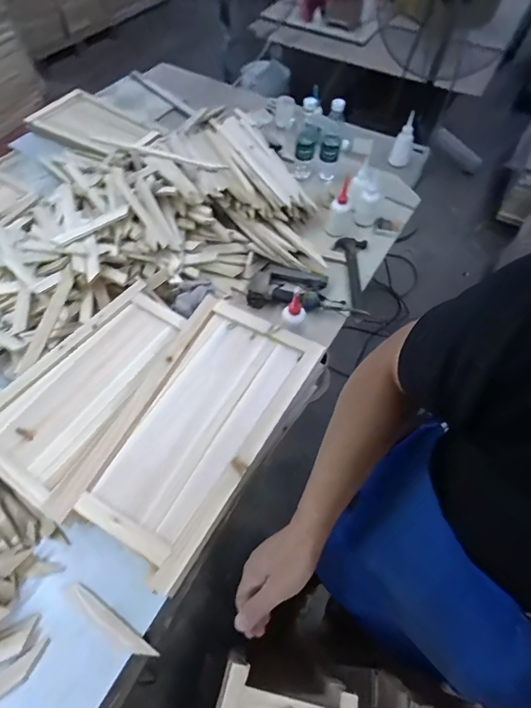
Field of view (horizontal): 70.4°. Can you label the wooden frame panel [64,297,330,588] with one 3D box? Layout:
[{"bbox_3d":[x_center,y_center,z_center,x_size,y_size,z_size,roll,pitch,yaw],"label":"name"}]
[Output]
[{"bbox_3d":[-0.110,0.097,0.628,0.238,0.034,0.427,28,62,13],"label":"wooden frame panel"}]

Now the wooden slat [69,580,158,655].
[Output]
[{"bbox_3d":[-0.257,0.440,0.620,0.183,0.012,0.026,27,50,17],"label":"wooden slat"}]

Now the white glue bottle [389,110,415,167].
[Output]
[{"bbox_3d":[0.463,-0.705,1.246,0.065,0.168,0.058,17,60,7],"label":"white glue bottle"}]

